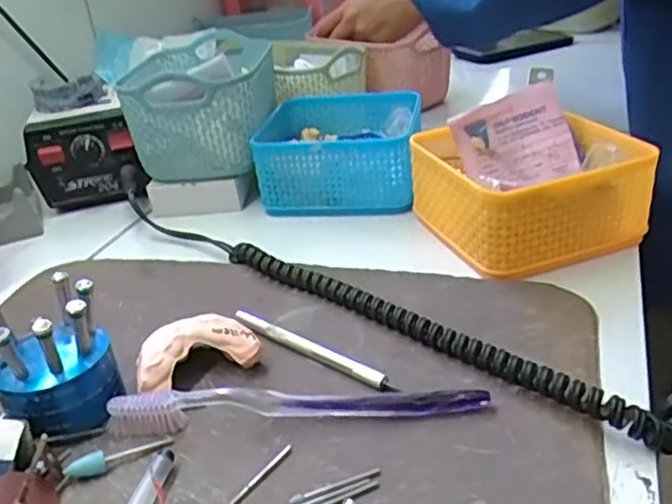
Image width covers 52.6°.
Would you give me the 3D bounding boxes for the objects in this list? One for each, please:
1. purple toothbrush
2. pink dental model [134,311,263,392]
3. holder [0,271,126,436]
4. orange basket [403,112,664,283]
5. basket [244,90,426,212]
[{"bbox_3d":[-0.019,0.075,0.339,0.184,0.019,0.013,-4,28,5],"label":"purple toothbrush"},{"bbox_3d":[-0.077,0.058,0.374,0.065,0.029,0.039,-19,31,-21],"label":"pink dental model"},{"bbox_3d":[-0.144,0.055,0.346,0.058,0.072,0.052,-19,31,-21],"label":"holder"},{"bbox_3d":[0.133,-0.047,0.488,0.127,0.065,0.127,-14,29,-13],"label":"orange basket"},{"bbox_3d":[0.003,-0.090,0.592,0.135,0.060,0.135,-1,29,10],"label":"basket"}]

